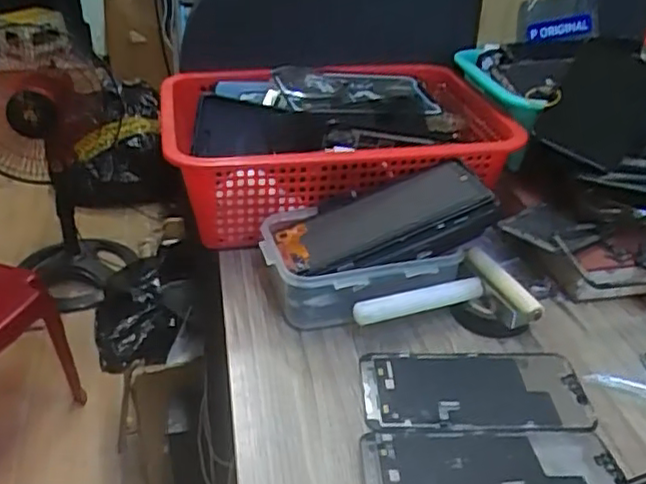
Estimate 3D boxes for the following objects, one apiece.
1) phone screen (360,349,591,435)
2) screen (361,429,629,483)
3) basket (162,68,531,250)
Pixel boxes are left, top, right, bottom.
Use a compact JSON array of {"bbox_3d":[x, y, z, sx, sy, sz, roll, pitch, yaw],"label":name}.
[{"bbox_3d":[0.097,0.094,0.428,0.142,0.007,0.071,1,31,-1],"label":"phone screen"},{"bbox_3d":[0.094,0.126,0.365,0.142,0.009,0.067,-1,32,-2],"label":"screen"},{"bbox_3d":[0.009,-0.093,0.610,0.297,0.092,0.214,-3,32,-5],"label":"basket"}]

